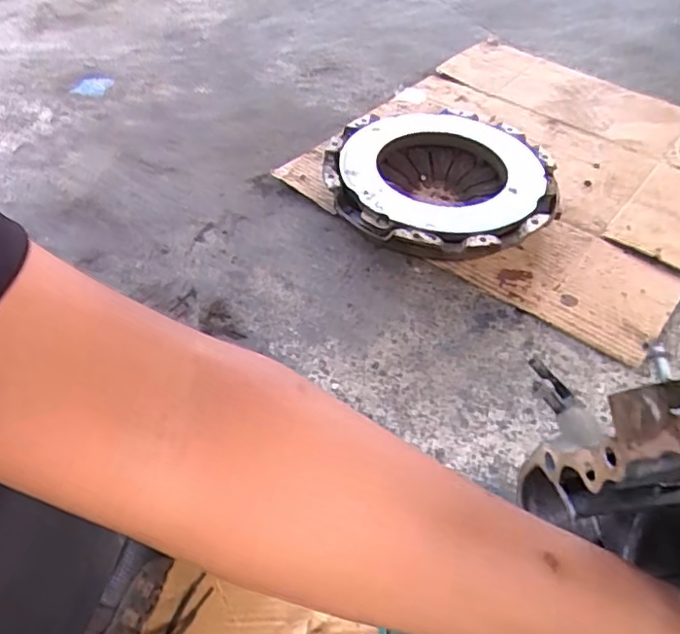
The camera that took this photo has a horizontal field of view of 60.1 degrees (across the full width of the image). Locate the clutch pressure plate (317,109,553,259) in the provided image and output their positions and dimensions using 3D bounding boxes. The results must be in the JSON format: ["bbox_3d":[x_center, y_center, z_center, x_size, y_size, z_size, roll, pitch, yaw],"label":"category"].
[{"bbox_3d":[0.137,-0.178,0.800,0.294,0.062,0.272,0,49,-1],"label":"clutch pressure plate"}]

